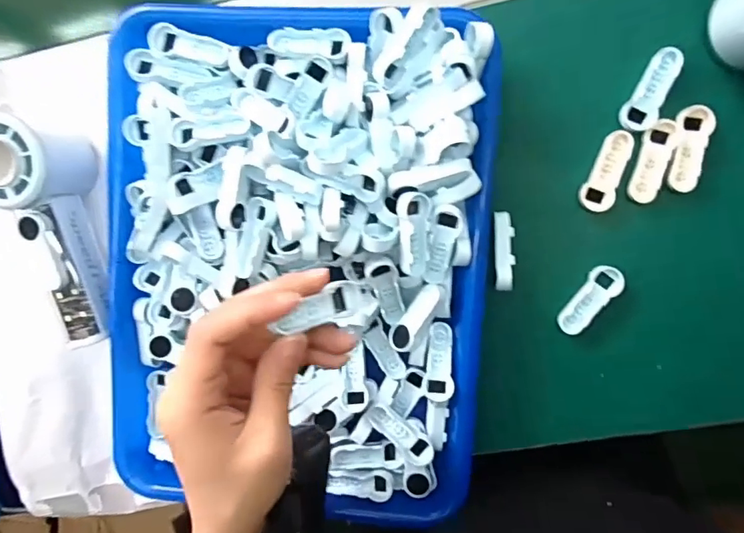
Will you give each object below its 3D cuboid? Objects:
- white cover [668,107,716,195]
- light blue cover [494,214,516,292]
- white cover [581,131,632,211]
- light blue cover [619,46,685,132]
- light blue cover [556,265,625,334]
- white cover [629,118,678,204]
[{"bbox_3d":[0.196,-0.072,0.309,0.019,0.004,0.051,4,97,5],"label":"white cover"},{"bbox_3d":[0.086,-0.010,0.327,0.013,0.014,0.050,-1,96,6],"label":"light blue cover"},{"bbox_3d":[0.148,-0.060,0.318,0.020,0.004,0.051,14,97,4],"label":"white cover"},{"bbox_3d":[0.173,-0.108,0.310,0.019,0.009,0.050,25,98,3],"label":"light blue cover"},{"bbox_3d":[0.142,0.022,0.329,0.020,0.009,0.050,40,98,0],"label":"light blue cover"},{"bbox_3d":[0.175,-0.066,0.317,0.017,0.009,0.051,17,98,4],"label":"white cover"}]

